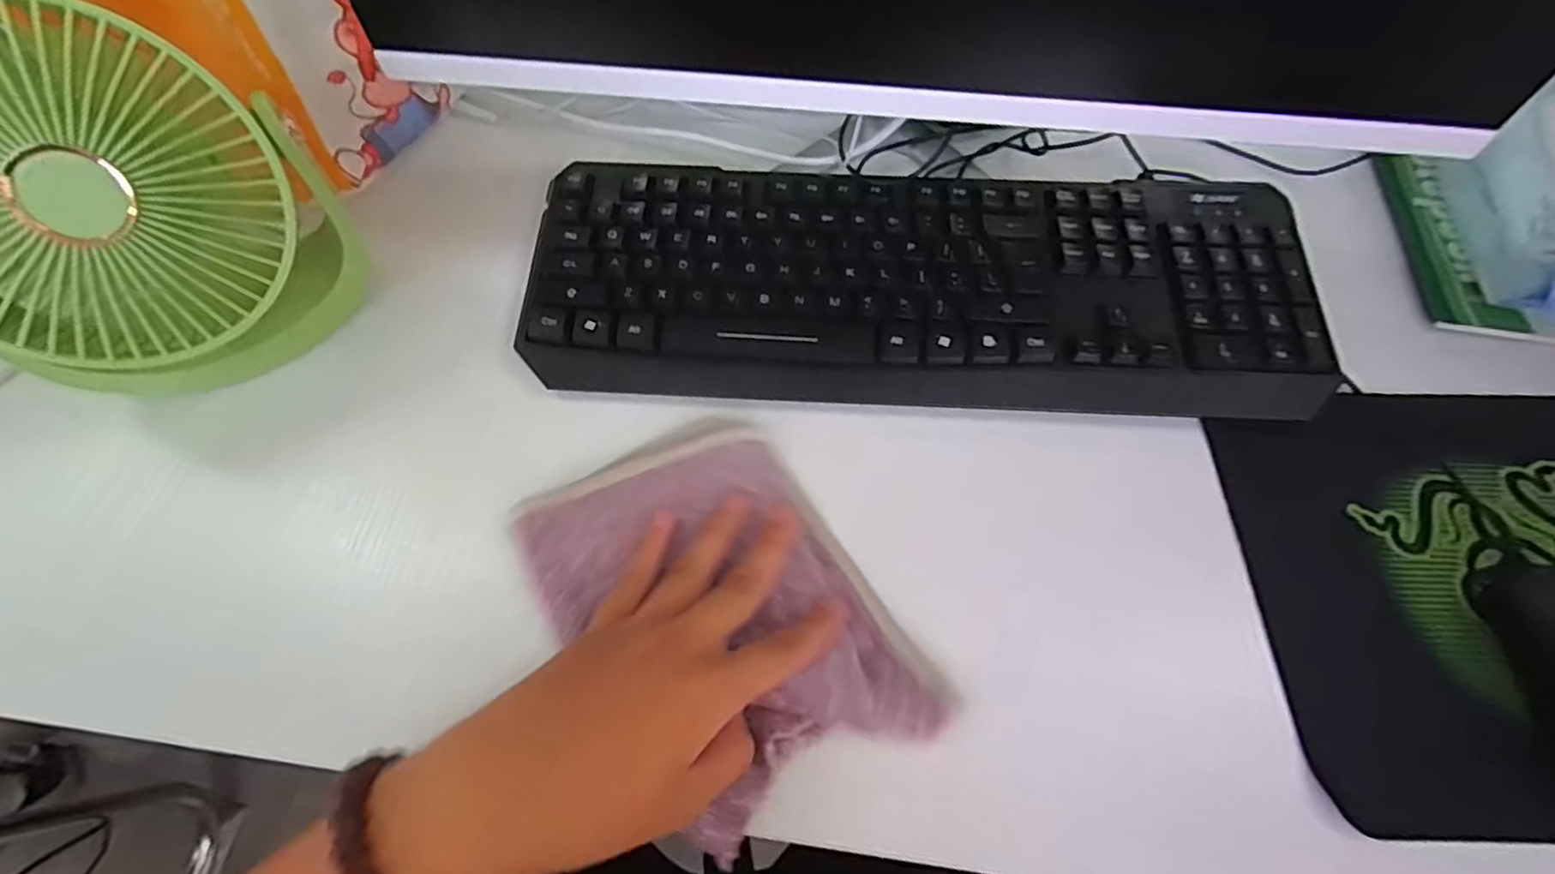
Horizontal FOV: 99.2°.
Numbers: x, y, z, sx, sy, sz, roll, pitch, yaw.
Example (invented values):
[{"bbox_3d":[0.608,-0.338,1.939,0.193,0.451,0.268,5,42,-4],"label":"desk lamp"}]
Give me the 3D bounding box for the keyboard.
[{"bbox_3d":[0.077,-0.088,0.376,0.423,0.030,0.147,2,63,0],"label":"keyboard"}]

